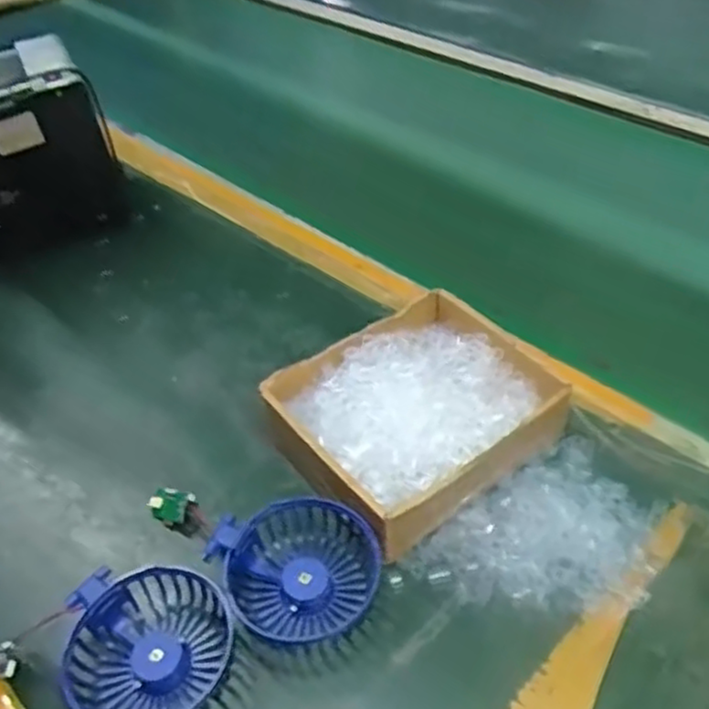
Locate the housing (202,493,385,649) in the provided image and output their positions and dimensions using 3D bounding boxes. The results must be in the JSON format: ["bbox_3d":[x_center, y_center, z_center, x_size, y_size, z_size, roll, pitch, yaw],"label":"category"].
[{"bbox_3d":[-0.033,0.132,0.448,0.093,0.036,0.090,-23,49,-15],"label":"housing"}]

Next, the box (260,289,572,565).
[{"bbox_3d":[0.040,0.042,0.503,0.169,0.055,0.142,-30,51,-20],"label":"box"}]

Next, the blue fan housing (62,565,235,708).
[{"bbox_3d":[-0.116,0.168,0.416,0.093,0.034,0.085,-5,47,1],"label":"blue fan housing"}]

